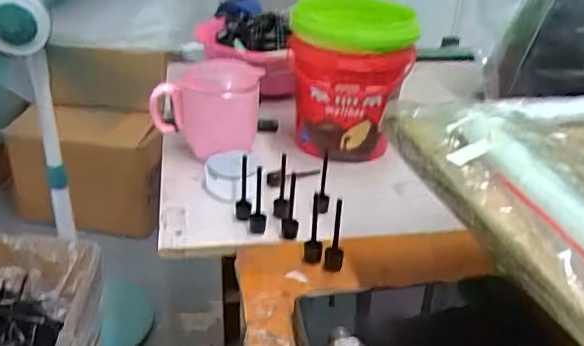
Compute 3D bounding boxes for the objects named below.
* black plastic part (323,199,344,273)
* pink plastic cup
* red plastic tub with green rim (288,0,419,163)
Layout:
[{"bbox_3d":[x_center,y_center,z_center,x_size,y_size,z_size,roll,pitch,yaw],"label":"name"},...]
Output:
[{"bbox_3d":[0.032,0.048,0.440,0.016,0.060,0.020,4,28,2],"label":"black plastic part"},{"bbox_3d":[-0.084,-0.069,0.603,0.105,0.094,0.083,16,31,22],"label":"pink plastic cup"},{"bbox_3d":[0.058,-0.104,0.625,0.120,0.156,0.124,-2,29,-9],"label":"red plastic tub with green rim"}]

